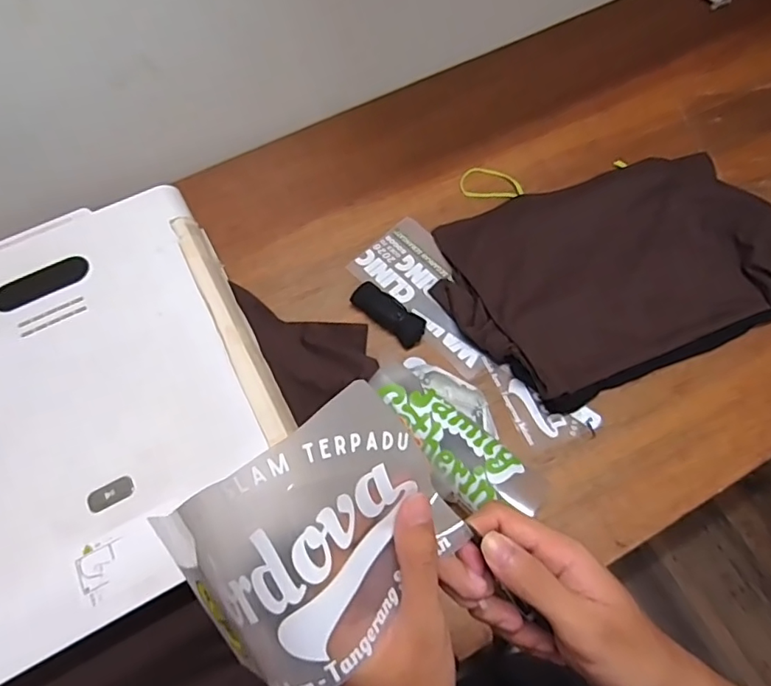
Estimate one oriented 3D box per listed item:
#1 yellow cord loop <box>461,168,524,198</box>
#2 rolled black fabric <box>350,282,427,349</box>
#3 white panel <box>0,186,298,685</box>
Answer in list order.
[{"bbox_3d":[0.190,-0.285,0.967,0.110,0.021,0.054,2,64,2],"label":"yellow cord loop"},{"bbox_3d":[0.006,-0.049,0.855,0.128,0.025,0.052,38,70,17],"label":"rolled black fabric"},{"bbox_3d":[-0.351,0.055,0.639,0.397,0.029,0.494,-26,67,-11],"label":"white panel"}]

